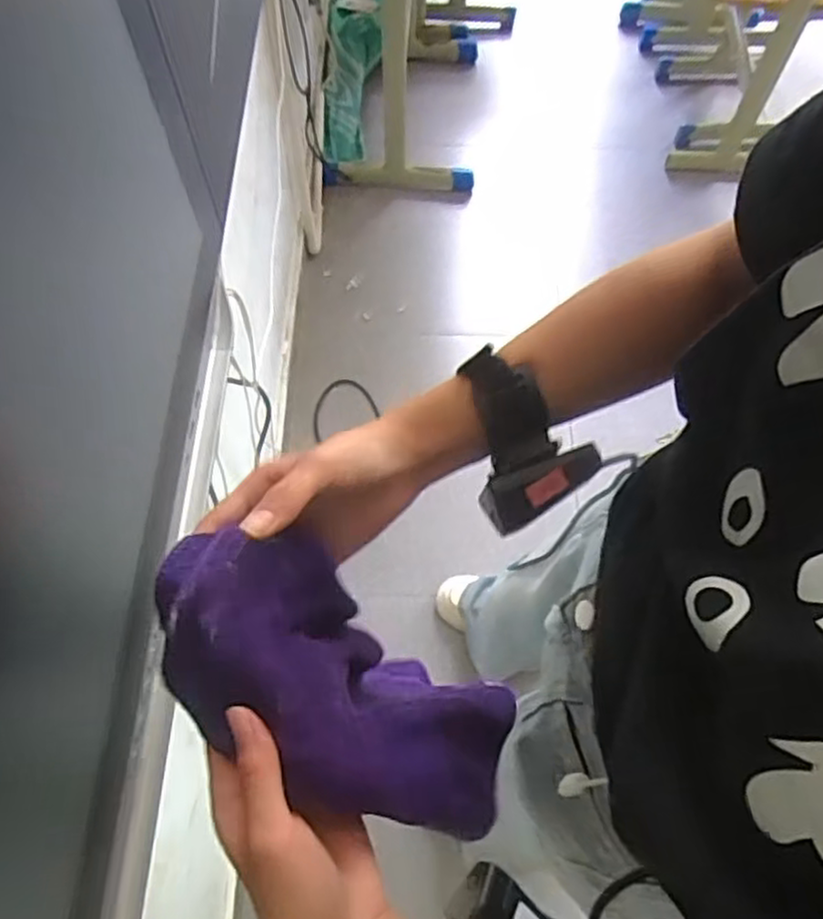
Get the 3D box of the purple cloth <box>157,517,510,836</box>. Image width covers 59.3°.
[{"bbox_3d":[-0.023,0.126,0.380,0.239,0.047,0.099,42,64,-28],"label":"purple cloth"}]

